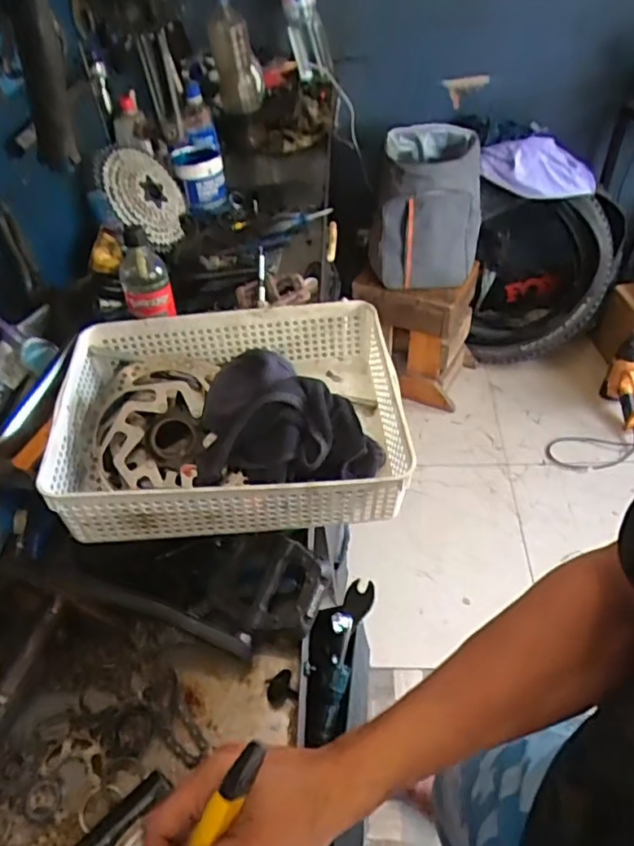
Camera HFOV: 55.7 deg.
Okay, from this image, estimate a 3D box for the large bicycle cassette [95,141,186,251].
[{"bbox_3d":[-0.308,-0.428,1.108,0.037,0.188,0.167,-12,36,43],"label":"large bicycle cassette"}]

